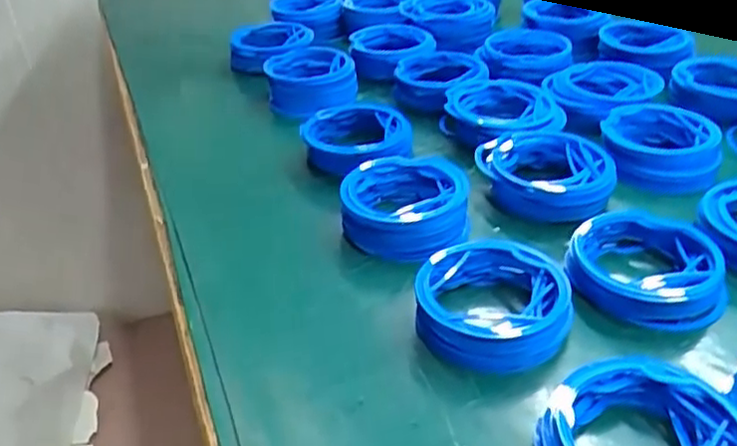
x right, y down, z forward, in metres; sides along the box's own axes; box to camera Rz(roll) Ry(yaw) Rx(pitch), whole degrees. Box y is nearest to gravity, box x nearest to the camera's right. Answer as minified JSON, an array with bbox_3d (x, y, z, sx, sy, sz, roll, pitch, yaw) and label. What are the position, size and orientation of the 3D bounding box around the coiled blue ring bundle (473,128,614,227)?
[{"bbox_3d":[0.145,-0.040,0.571,0.109,0.038,0.084,14,37,26],"label":"coiled blue ring bundle"}]

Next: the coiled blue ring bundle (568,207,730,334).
[{"bbox_3d":[0.184,0.027,0.472,0.092,0.033,0.083,-5,33,-2],"label":"coiled blue ring bundle"}]

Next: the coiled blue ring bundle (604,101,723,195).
[{"bbox_3d":[0.252,-0.064,0.606,0.095,0.037,0.112,6,34,14],"label":"coiled blue ring bundle"}]

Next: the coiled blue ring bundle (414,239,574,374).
[{"bbox_3d":[0.079,0.048,0.446,0.094,0.035,0.097,-3,33,2],"label":"coiled blue ring bundle"}]

